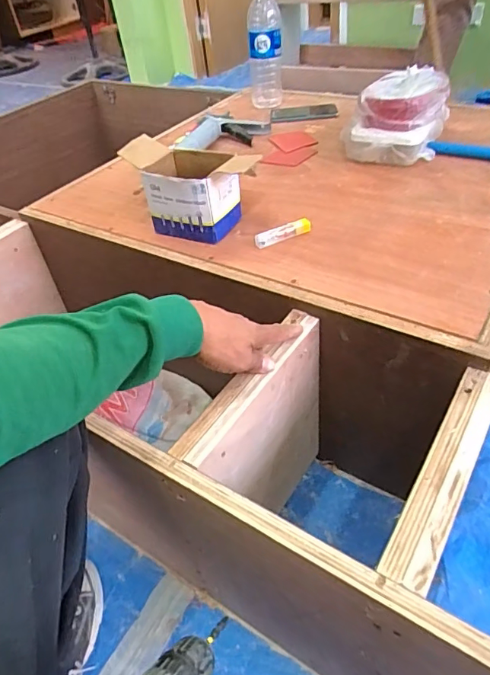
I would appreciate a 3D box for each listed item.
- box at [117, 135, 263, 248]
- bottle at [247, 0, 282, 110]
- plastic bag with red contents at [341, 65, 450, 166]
[{"bbox_3d":[-0.083,-0.230,0.764,0.215,0.121,0.104,16,47,24],"label":"box"},{"bbox_3d":[0.046,-0.680,1.154,0.079,0.241,0.088,-4,42,4],"label":"bottle"},{"bbox_3d":[0.273,-0.412,0.908,0.182,0.122,0.172,12,45,20],"label":"plastic bag with red contents"}]

